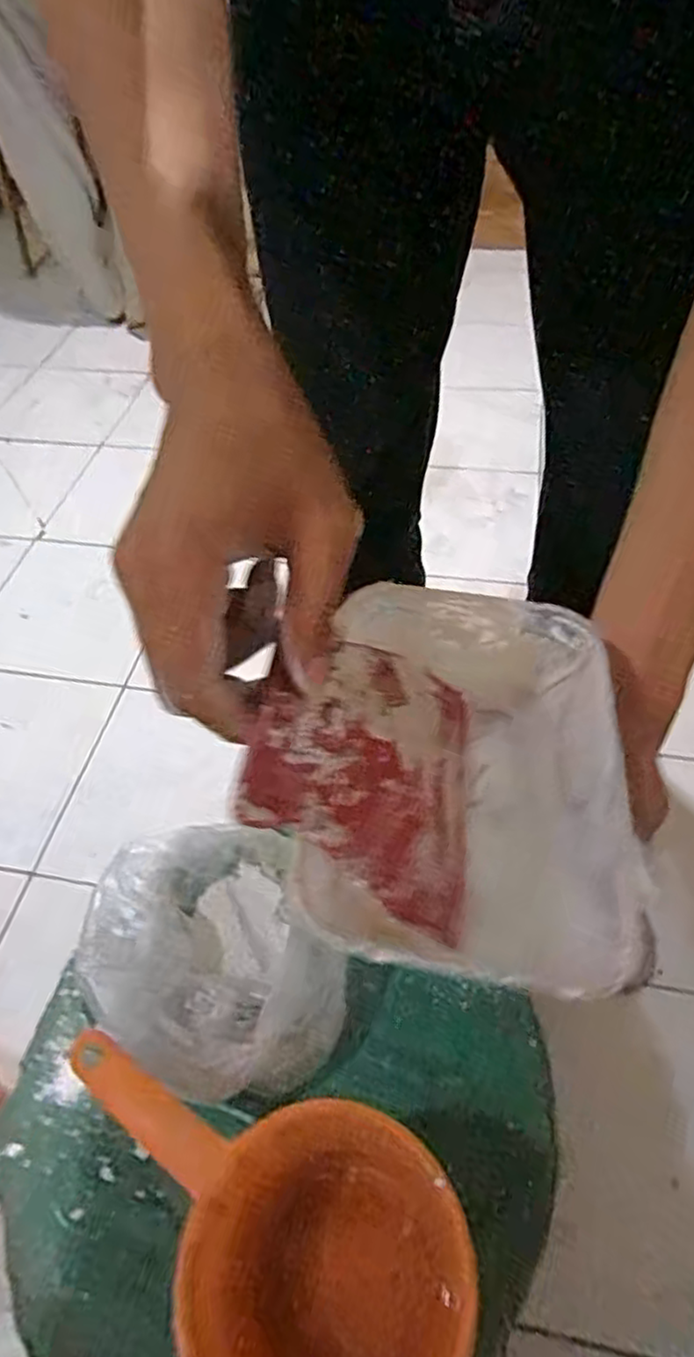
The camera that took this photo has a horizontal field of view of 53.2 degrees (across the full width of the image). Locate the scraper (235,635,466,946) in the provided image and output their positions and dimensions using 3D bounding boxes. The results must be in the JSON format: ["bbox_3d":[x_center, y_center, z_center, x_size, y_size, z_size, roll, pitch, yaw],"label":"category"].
[{"bbox_3d":[0.009,0.030,0.271,0.102,0.004,0.113,33,44,-26],"label":"scraper"}]

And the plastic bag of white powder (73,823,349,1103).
[{"bbox_3d":[-0.101,0.199,0.505,0.162,0.061,0.203,-22,54,-11],"label":"plastic bag of white powder"}]

